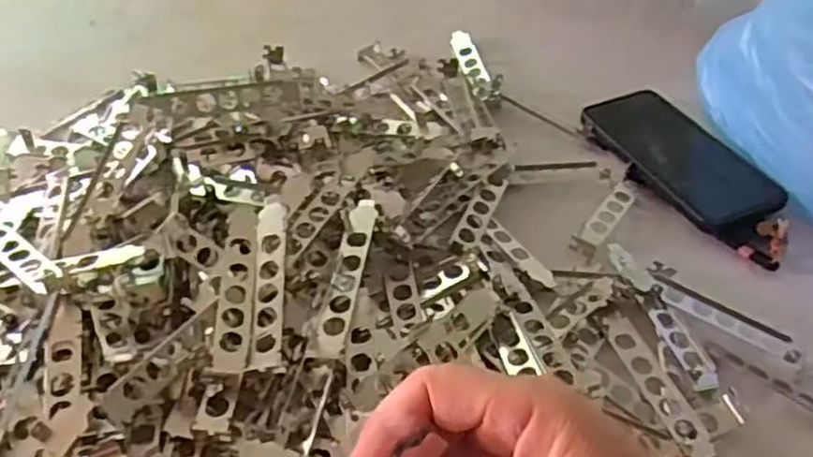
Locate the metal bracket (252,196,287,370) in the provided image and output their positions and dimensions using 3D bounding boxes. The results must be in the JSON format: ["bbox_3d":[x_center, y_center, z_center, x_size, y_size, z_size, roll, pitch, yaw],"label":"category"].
[{"bbox_3d":[-0.081,0.029,0.431,0.018,0.010,0.118,-8,55,3],"label":"metal bracket"}]

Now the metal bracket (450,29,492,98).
[{"bbox_3d":[0.060,-0.152,0.670,0.021,0.005,0.109,-7,48,-11],"label":"metal bracket"}]

